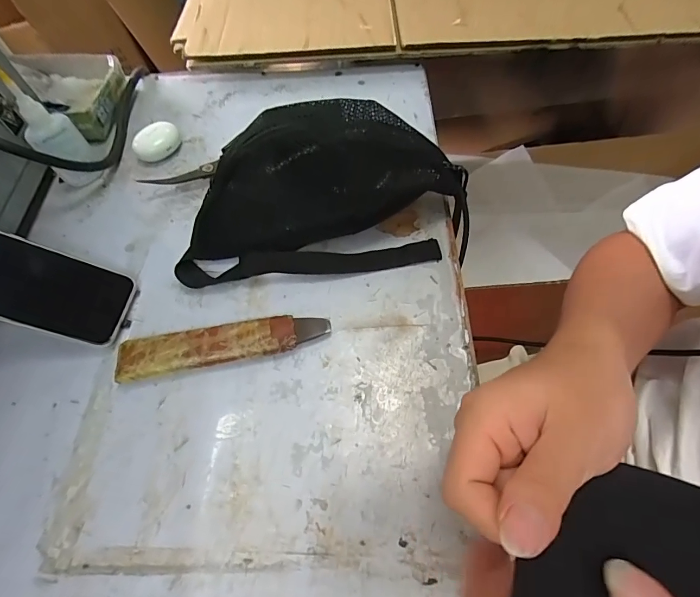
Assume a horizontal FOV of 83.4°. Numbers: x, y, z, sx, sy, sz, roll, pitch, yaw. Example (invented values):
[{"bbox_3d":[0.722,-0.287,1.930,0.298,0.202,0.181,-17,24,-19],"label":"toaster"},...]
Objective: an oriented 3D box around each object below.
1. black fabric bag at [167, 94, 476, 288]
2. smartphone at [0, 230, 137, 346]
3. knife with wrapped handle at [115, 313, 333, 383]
[{"bbox_3d":[-0.031,-0.110,0.389,0.292,0.097,0.151,-8,62,-2],"label":"black fabric bag"},{"bbox_3d":[-0.284,-0.015,0.343,0.162,0.012,0.077,22,58,-27],"label":"smartphone"},{"bbox_3d":[-0.113,0.041,0.356,0.185,0.018,0.038,-11,62,-4],"label":"knife with wrapped handle"}]

